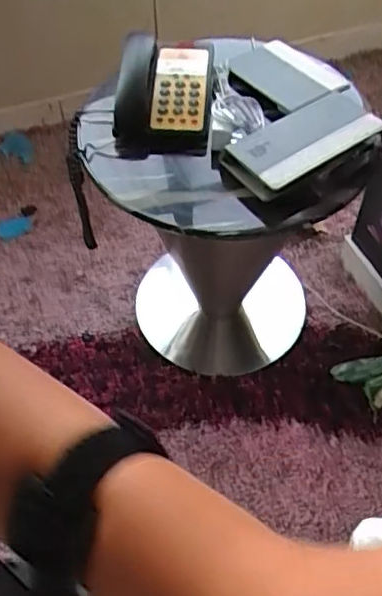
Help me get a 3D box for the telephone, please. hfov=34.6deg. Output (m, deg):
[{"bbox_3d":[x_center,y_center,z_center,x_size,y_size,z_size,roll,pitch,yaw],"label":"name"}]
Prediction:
[{"bbox_3d":[-0.050,-0.344,1.045,0.179,0.110,0.213,2,53,2],"label":"telephone"}]

